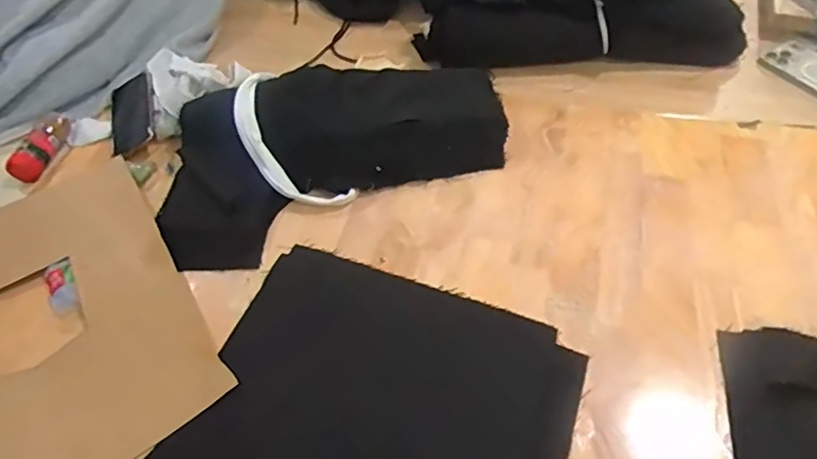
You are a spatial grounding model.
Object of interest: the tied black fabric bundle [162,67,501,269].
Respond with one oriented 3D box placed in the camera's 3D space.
[{"bbox_3d":[-0.110,-0.118,0.751,0.467,0.081,0.257,-18,51,-10],"label":"tied black fabric bundle"}]

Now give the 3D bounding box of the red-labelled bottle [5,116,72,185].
[{"bbox_3d":[-0.522,-0.118,0.816,0.041,0.040,0.110,-1,50,5],"label":"red-labelled bottle"}]

